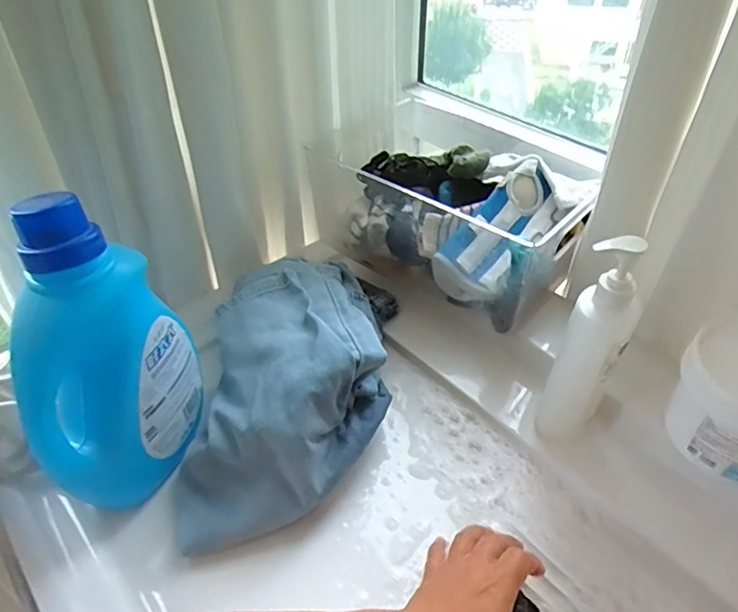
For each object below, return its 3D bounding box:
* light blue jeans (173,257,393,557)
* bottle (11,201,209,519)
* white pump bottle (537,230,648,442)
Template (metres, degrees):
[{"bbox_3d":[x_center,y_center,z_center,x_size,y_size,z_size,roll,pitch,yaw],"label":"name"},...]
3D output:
[{"bbox_3d":[-0.084,0.062,0.621,0.214,0.126,0.376,-1,42,1],"label":"light blue jeans"},{"bbox_3d":[-0.241,0.050,0.500,0.089,0.273,0.149,9,44,12],"label":"bottle"},{"bbox_3d":[0.210,0.042,0.528,0.058,0.232,0.047,23,48,25],"label":"white pump bottle"}]

